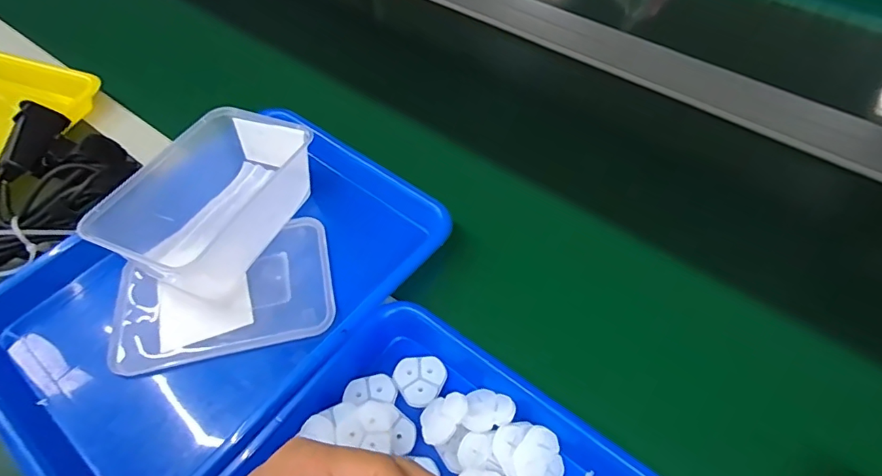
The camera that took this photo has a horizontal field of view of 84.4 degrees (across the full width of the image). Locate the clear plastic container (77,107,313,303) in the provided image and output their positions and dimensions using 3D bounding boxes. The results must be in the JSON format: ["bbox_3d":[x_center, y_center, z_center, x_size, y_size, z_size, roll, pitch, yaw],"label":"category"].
[{"bbox_3d":[-0.189,-0.038,0.422,0.108,0.060,0.174,19,56,14],"label":"clear plastic container"}]

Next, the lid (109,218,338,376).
[{"bbox_3d":[-0.176,0.045,0.398,0.171,0.008,0.108,-13,55,-9],"label":"lid"}]

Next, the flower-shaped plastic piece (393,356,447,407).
[{"bbox_3d":[-0.014,0.103,0.356,0.035,0.006,0.035,0,54,0],"label":"flower-shaped plastic piece"}]

